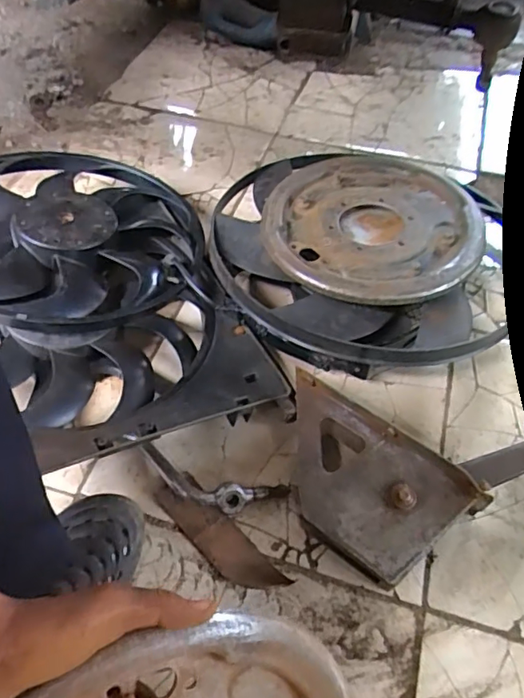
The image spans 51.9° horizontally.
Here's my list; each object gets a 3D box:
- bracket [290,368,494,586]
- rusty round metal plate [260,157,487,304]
[{"bbox_3d":[0.103,0.141,0.576,0.222,0.039,0.138,31,59,21],"label":"bracket"},{"bbox_3d":[0.149,-0.171,0.731,0.277,0.027,0.274,0,53,0],"label":"rusty round metal plate"}]

